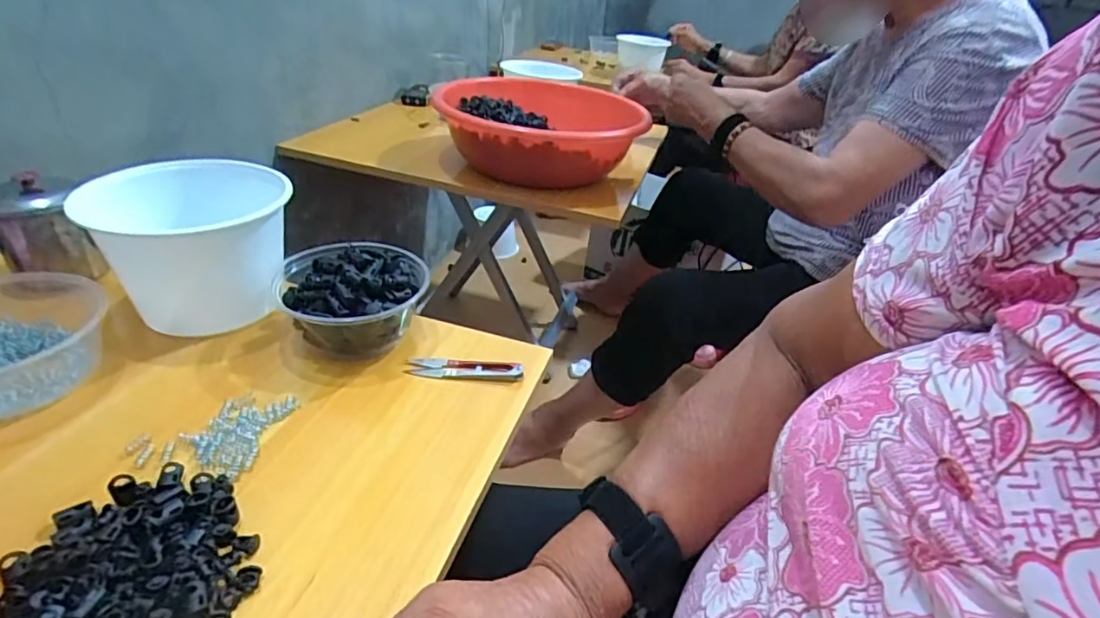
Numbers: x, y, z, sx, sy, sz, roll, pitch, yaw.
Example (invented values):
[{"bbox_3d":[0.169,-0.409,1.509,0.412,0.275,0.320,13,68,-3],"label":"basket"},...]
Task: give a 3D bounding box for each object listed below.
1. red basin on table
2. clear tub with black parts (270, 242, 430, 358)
[{"bbox_3d":[-0.007,-0.292,0.953,0.350,0.111,0.314,-10,35,-25],"label":"red basin on table"},{"bbox_3d":[-0.175,-0.007,0.516,0.124,0.079,0.135,5,32,-3],"label":"clear tub with black parts"}]

